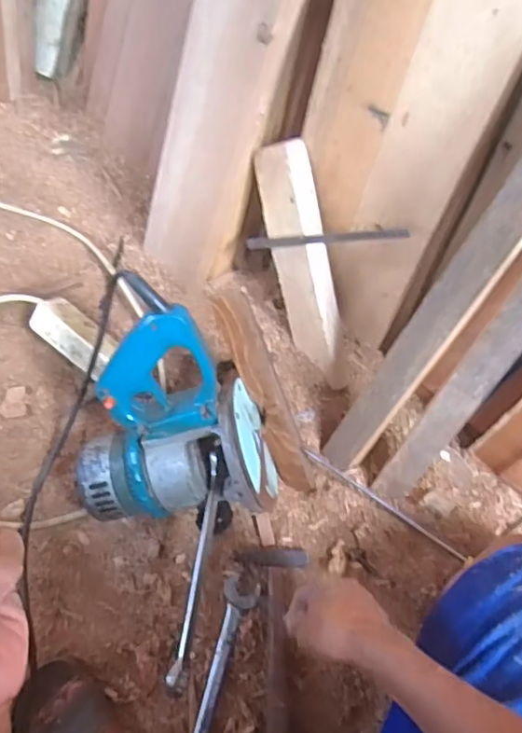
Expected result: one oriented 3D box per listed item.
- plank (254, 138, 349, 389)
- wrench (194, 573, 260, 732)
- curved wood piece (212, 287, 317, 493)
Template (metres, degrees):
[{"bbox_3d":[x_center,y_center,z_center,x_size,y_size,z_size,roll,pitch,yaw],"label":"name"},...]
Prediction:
[{"bbox_3d":[0.054,-0.125,0.796,0.076,0.319,0.028,-3,20,31],"label":"plank"},{"bbox_3d":[-0.052,0.356,0.705,0.041,0.023,0.210,17,65,7],"label":"wrench"},{"bbox_3d":[0.009,0.041,0.736,0.043,0.294,0.022,-29,29,-14],"label":"curved wood piece"}]

